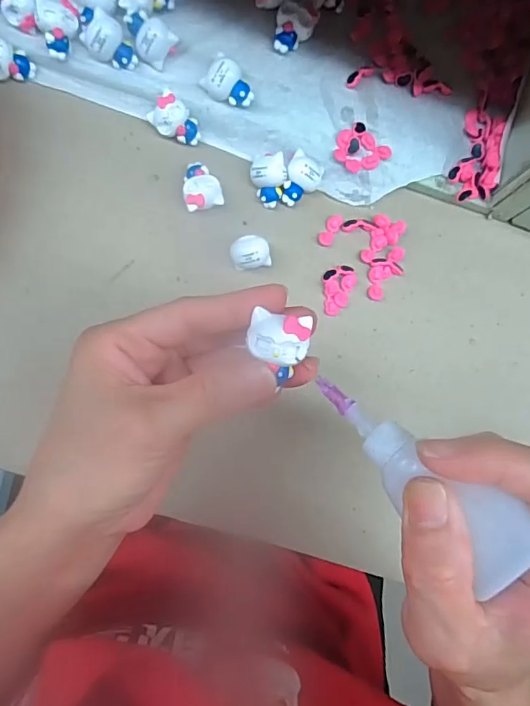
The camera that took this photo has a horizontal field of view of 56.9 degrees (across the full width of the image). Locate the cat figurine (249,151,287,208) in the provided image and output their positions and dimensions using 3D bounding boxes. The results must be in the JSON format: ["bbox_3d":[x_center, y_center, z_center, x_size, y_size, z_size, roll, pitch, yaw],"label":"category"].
[{"bbox_3d":[0.002,-0.121,0.336,0.024,0.022,0.035,8,87,-7],"label":"cat figurine"}]

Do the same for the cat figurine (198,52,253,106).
[{"bbox_3d":[-0.024,-0.179,0.328,0.033,0.017,0.021,44,84,-4],"label":"cat figurine"}]

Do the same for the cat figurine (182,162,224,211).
[{"bbox_3d":[-0.044,-0.113,0.333,0.025,0.018,0.032,-15,90,-8],"label":"cat figurine"}]

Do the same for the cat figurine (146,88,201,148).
[{"bbox_3d":[-0.061,-0.157,0.332,0.034,0.019,0.022,36,84,-5],"label":"cat figurine"}]

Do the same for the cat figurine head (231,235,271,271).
[{"bbox_3d":[-0.010,-0.067,0.333,0.026,0.022,0.020,-7,89,-8],"label":"cat figurine head"}]

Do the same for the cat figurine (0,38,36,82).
[{"bbox_3d":[-0.172,-0.192,0.322,0.031,0.024,0.023,17,86,-7],"label":"cat figurine"}]

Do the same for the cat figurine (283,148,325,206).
[{"bbox_3d":[0.027,-0.121,0.341,0.024,0.016,0.036,19,86,-7],"label":"cat figurine"}]

